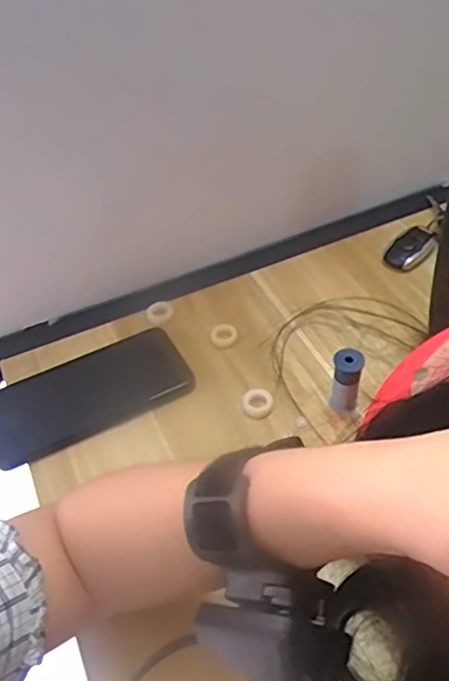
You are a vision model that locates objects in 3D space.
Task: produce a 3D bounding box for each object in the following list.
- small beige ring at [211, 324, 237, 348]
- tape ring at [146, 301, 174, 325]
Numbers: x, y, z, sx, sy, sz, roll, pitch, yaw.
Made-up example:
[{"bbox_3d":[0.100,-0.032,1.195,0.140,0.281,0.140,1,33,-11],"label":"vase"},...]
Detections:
[{"bbox_3d":[-0.001,-0.005,0.515,0.022,0.007,0.024,-2,46,3],"label":"small beige ring"},{"bbox_3d":[-0.059,-0.026,0.542,0.024,0.005,0.026,-2,46,3],"label":"tape ring"}]

